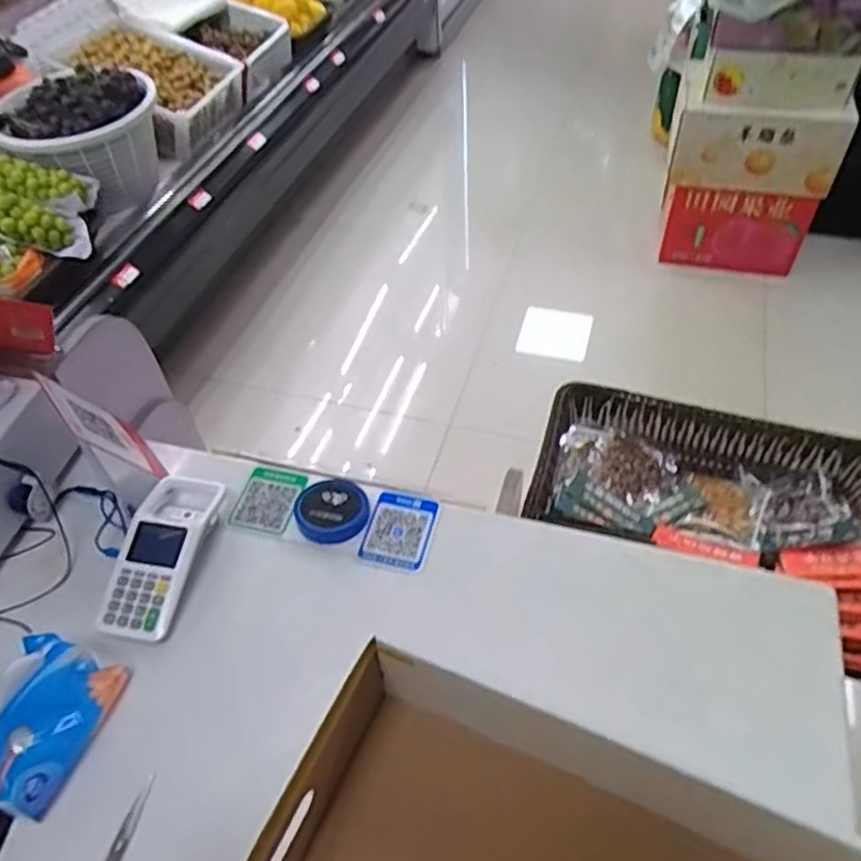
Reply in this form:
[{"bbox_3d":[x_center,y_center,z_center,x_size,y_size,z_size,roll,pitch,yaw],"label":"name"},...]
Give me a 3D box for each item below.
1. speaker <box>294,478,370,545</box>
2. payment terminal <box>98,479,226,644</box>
[{"bbox_3d":[-0.105,0.086,0.751,0.076,0.022,0.070,-2,50,2],"label":"speaker"},{"bbox_3d":[-0.276,0.125,0.722,0.076,0.046,0.179,8,51,10],"label":"payment terminal"}]

